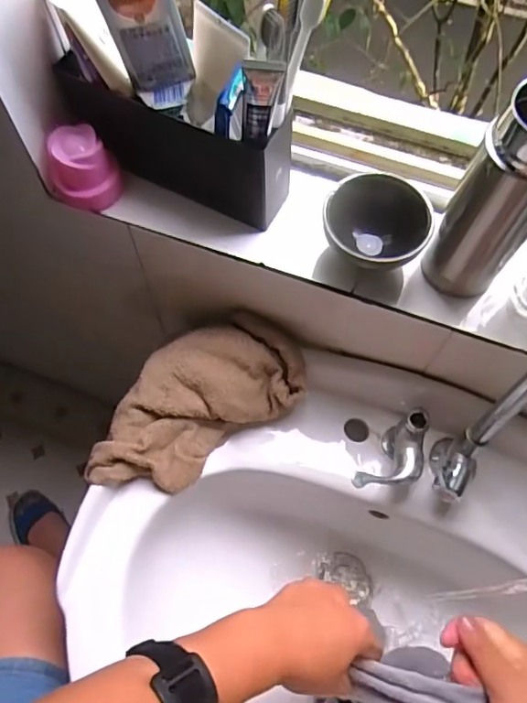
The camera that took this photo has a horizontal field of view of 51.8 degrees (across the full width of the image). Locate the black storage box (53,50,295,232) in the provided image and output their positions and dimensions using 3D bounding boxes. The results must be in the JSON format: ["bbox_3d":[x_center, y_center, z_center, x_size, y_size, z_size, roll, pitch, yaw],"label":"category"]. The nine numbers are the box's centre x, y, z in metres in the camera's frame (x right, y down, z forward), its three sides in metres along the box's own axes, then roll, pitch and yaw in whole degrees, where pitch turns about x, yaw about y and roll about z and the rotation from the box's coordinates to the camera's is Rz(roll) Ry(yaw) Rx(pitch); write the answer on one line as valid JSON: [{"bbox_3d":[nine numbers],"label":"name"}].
[{"bbox_3d":[-0.076,-0.179,0.464,0.201,0.088,0.049,23,67,9],"label":"black storage box"}]

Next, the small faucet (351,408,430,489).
[{"bbox_3d":[0.127,0.107,0.523,0.046,0.059,0.094,38,70,15],"label":"small faucet"}]

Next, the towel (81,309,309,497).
[{"bbox_3d":[-0.071,0.052,0.541,0.230,0.040,0.125,-38,89,-6],"label":"towel"}]

